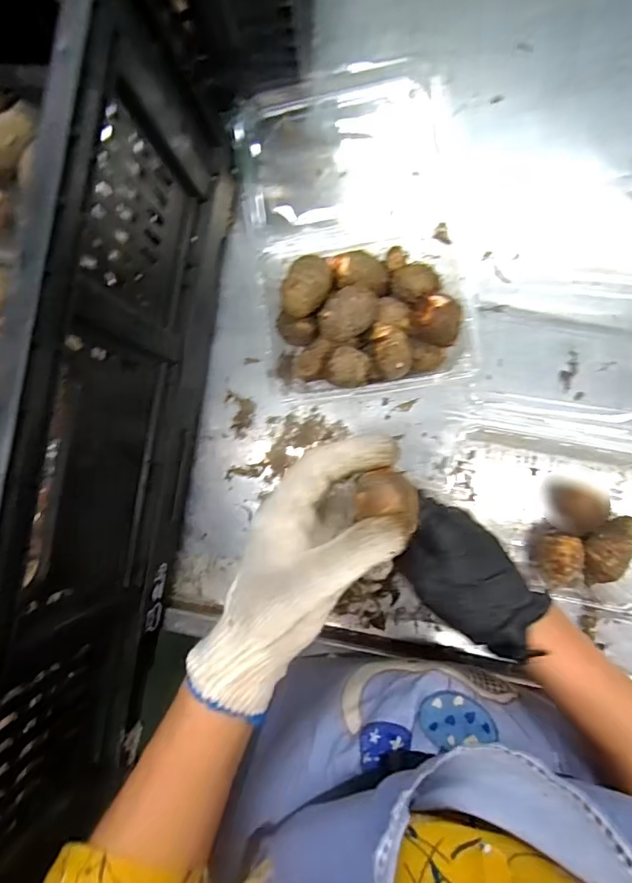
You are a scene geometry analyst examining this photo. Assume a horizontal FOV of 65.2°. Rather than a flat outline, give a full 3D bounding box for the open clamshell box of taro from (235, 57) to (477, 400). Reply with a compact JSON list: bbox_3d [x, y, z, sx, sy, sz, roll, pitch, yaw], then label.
[{"bbox_3d":[0.031,-0.179,0.415,0.175,0.069,0.278,-8,89,7],"label":"open clamshell box of taro"}]

